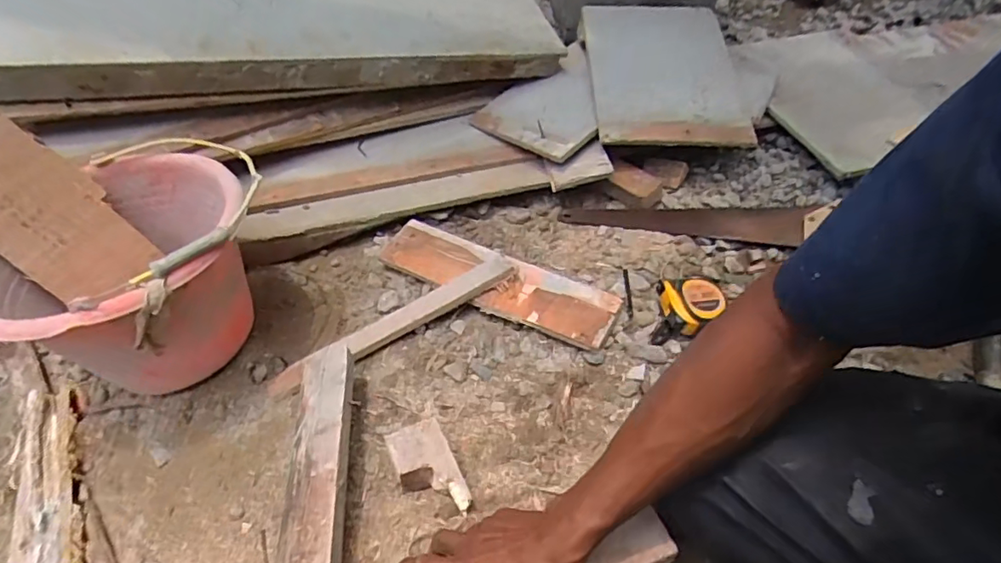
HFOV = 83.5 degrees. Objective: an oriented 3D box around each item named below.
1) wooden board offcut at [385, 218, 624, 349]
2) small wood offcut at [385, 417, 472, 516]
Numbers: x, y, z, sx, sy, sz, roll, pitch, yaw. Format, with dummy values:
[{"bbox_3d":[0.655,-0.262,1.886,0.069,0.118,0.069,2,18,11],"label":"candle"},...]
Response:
[{"bbox_3d":[-0.006,-0.005,0.784,0.343,0.019,0.102,20,53,18],"label":"wooden board offcut"},{"bbox_3d":[-0.074,0.202,0.594,0.056,0.045,0.107,-25,53,-12],"label":"small wood offcut"}]

